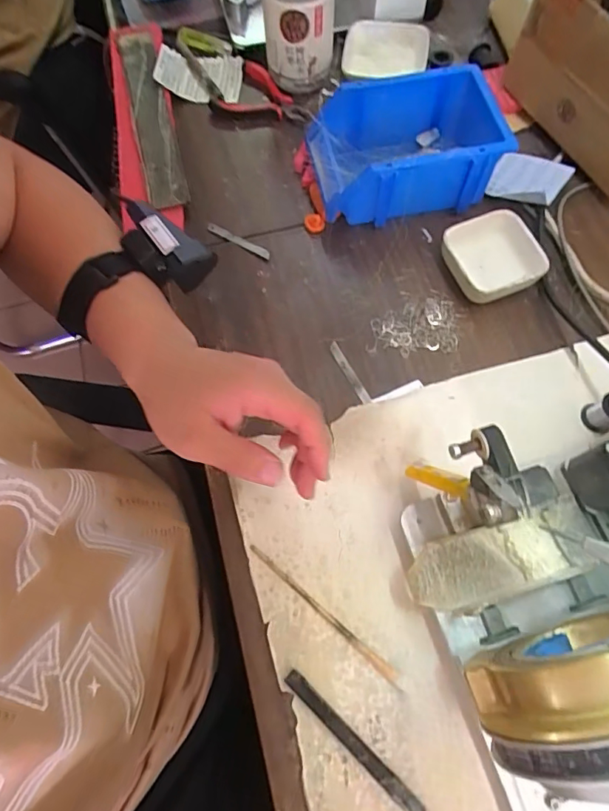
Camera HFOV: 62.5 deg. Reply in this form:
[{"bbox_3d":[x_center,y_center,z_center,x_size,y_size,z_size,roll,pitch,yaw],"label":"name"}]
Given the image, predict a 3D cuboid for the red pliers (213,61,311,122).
[{"bbox_3d":[-0.040,-0.356,0.587,0.112,0.022,0.071,31,72,12],"label":"red pliers"}]

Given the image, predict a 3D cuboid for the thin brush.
[{"bbox_3d":[0.016,0.164,0.397,0.151,0.004,0.009,39,74,15],"label":"thin brush"}]

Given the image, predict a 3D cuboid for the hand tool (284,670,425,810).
[{"bbox_3d":[0.043,0.251,0.361,0.148,0.008,0.012,40,74,15],"label":"hand tool"}]

